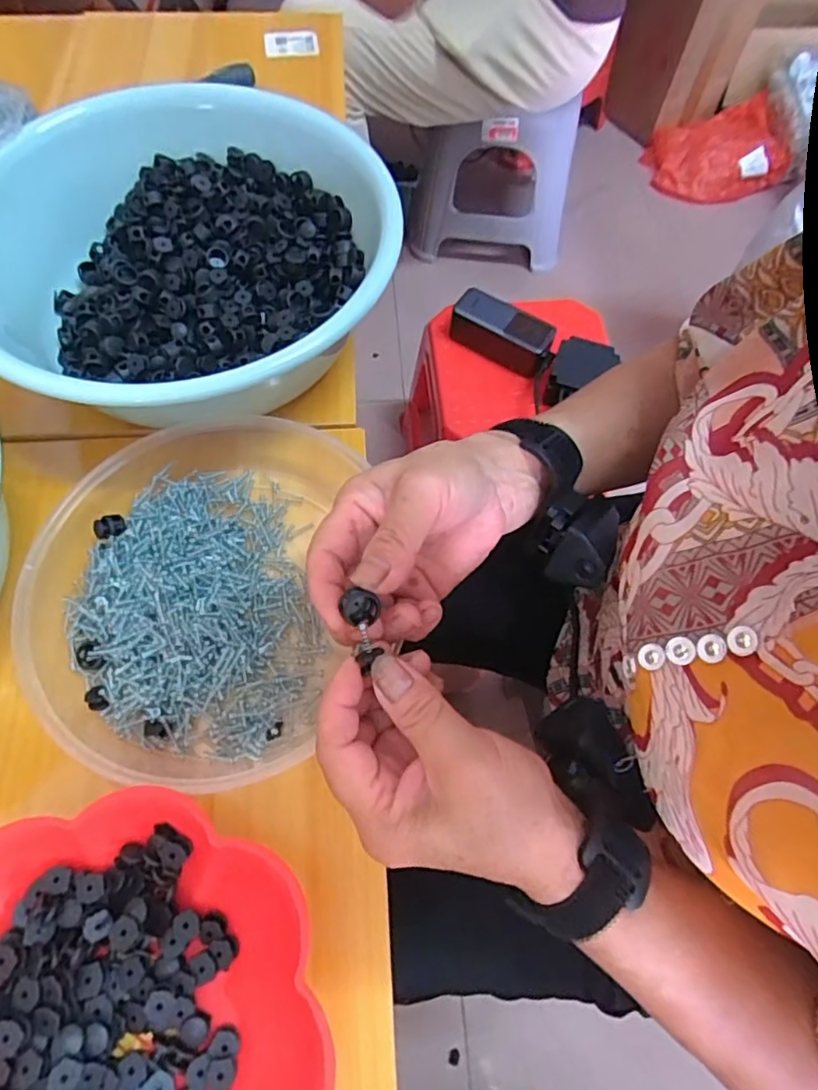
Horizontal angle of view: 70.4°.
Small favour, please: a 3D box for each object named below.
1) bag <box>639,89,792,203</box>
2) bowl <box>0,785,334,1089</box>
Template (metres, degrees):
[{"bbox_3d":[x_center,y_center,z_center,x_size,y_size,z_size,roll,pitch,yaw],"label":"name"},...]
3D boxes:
[{"bbox_3d":[0.719,-0.933,1.368,0.310,0.080,0.247,-13,66,-9],"label":"bag"},{"bbox_3d":[-0.139,0.224,0.264,0.192,0.046,0.191,1,65,-2],"label":"bowl"}]

